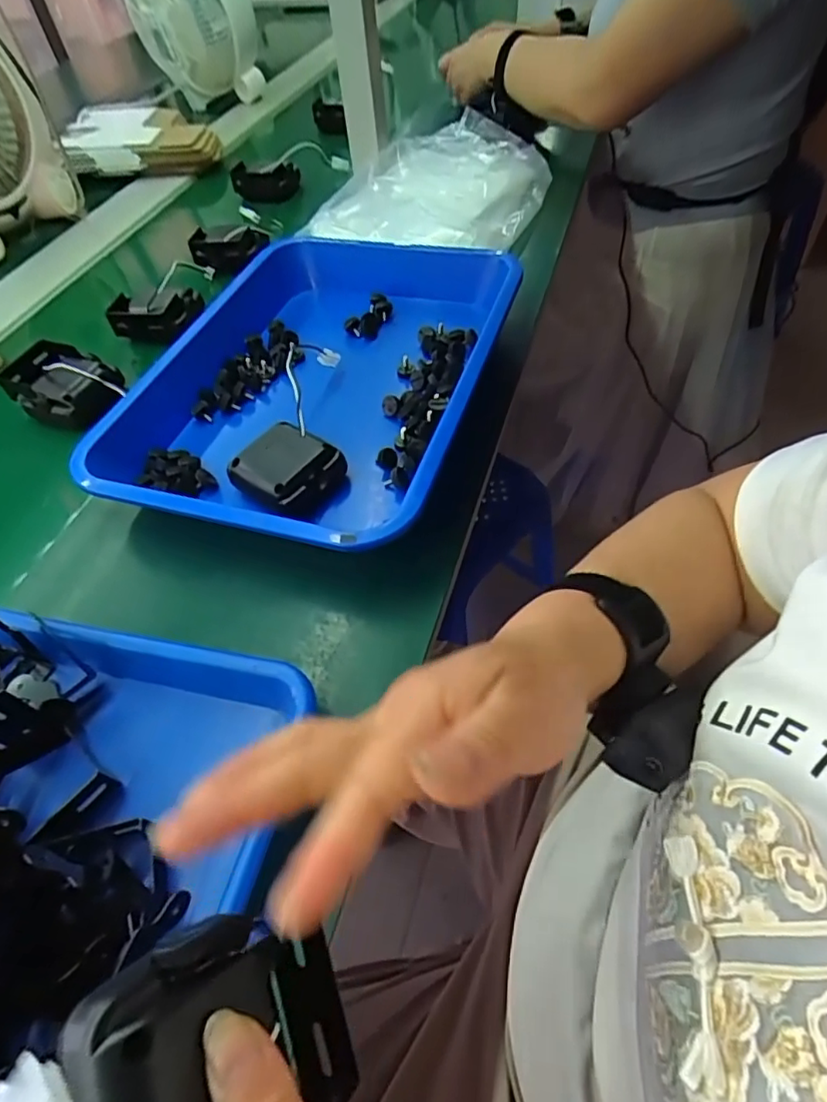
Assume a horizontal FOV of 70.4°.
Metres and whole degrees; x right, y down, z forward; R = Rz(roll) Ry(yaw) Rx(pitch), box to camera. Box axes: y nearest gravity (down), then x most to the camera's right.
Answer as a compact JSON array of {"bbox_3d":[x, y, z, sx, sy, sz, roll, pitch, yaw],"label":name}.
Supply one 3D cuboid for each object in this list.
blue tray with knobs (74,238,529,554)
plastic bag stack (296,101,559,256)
[{"bbox_3d":[-0.078,-0.145,0.497,0.271,0.062,0.360,13,55,15],"label":"blue tray with knobs"},{"bbox_3d":[0.033,-0.425,0.681,0.220,0.041,0.311,18,57,18],"label":"plastic bag stack"}]

